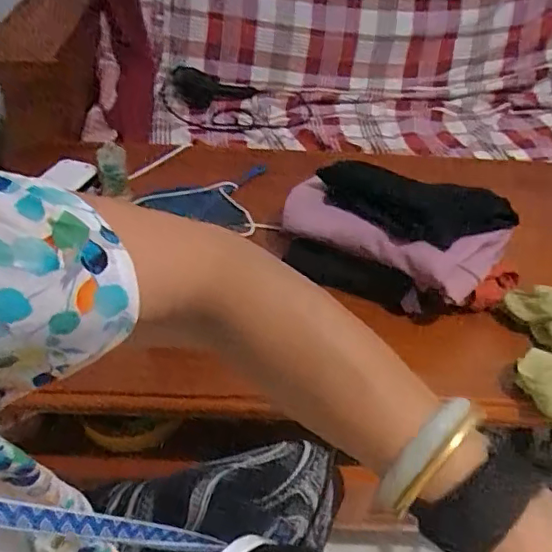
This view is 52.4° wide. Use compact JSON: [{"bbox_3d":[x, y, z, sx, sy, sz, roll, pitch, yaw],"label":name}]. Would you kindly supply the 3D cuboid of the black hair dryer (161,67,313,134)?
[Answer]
[{"bbox_3d":[-0.119,-0.433,1.418,0.392,0.063,0.208,14,46,11],"label":"black hair dryer"}]

